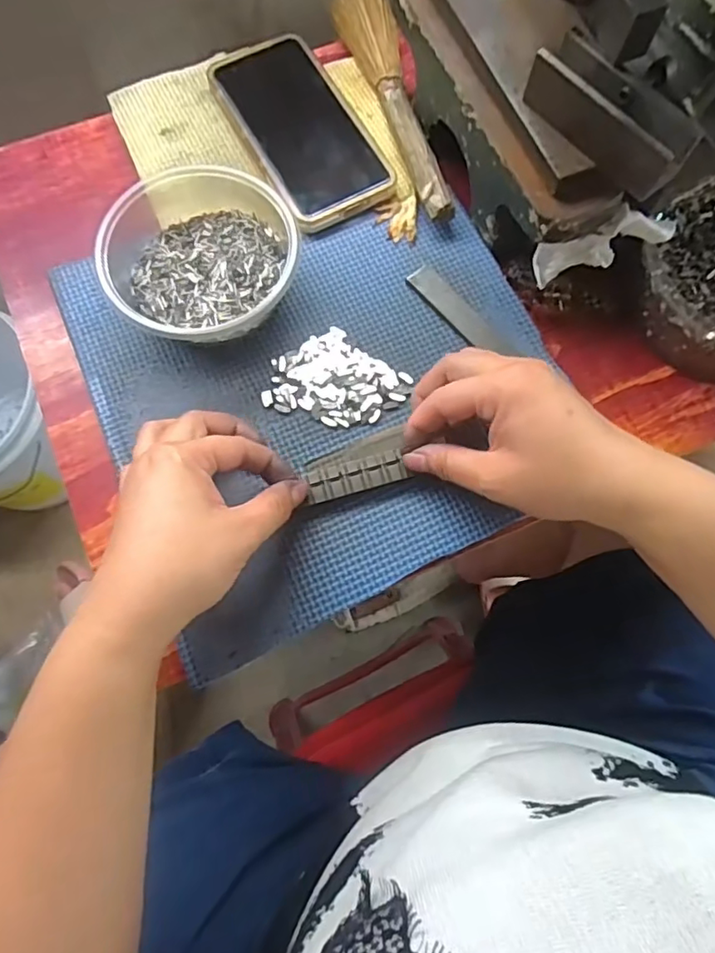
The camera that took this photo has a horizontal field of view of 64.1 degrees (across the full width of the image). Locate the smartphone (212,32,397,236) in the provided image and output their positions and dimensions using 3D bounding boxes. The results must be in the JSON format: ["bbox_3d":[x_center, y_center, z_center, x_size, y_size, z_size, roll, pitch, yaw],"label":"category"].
[{"bbox_3d":[-0.041,-0.244,0.399,0.075,0.012,0.157,-28,76,-9],"label":"smartphone"}]

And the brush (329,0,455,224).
[{"bbox_3d":[0.022,-0.275,0.403,0.037,0.019,0.229,-12,74,-5],"label":"brush"}]

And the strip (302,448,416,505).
[{"bbox_3d":[-0.001,0.000,0.330,0.058,0.005,0.019,-14,75,-5],"label":"strip"}]

